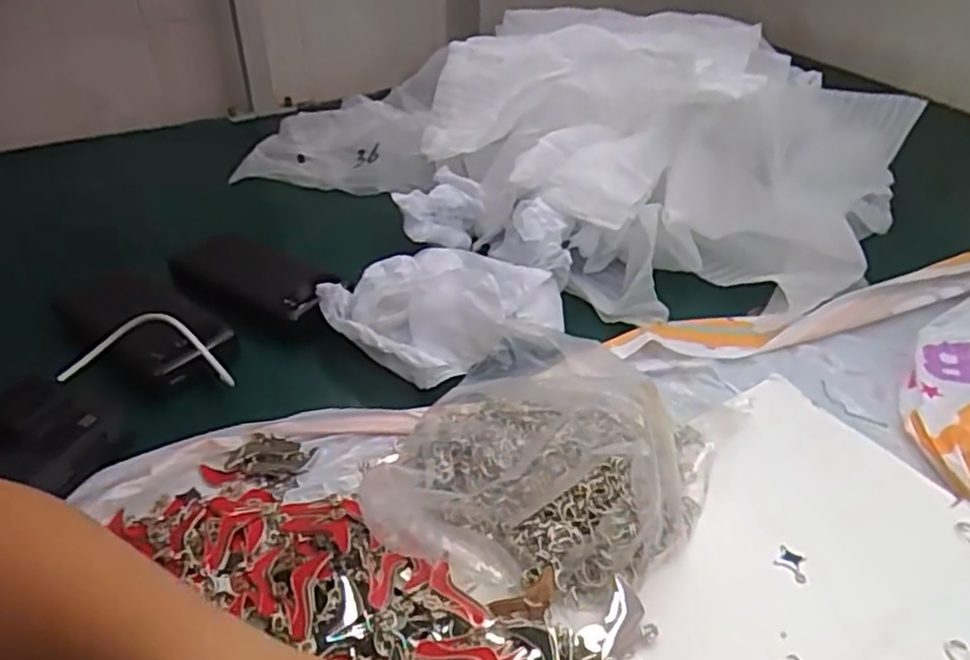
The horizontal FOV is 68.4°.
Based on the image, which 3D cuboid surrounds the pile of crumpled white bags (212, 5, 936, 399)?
[{"bbox_3d":[0.058,-0.187,0.682,0.508,0.157,0.502,-17,40,-20],"label":"pile of crumpled white bags"}]

